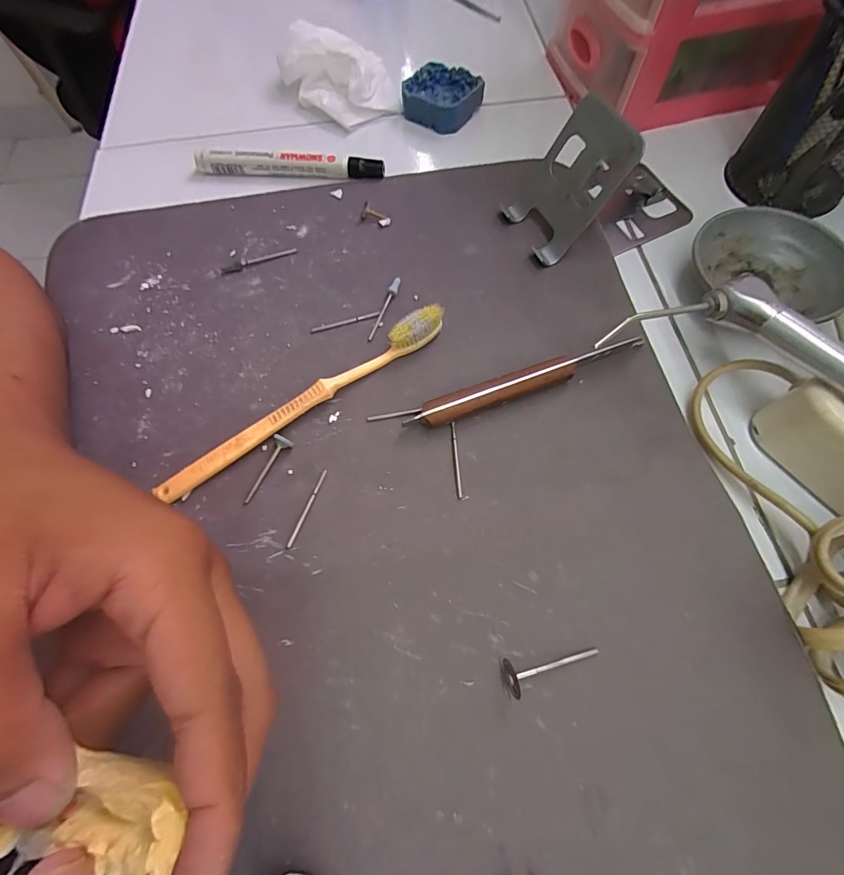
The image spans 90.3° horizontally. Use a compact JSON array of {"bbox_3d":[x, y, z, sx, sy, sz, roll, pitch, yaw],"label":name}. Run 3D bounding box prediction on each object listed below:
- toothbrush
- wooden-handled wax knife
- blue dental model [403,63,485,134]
[{"bbox_3d":[-0.063,-0.022,0.237,0.180,0.018,0.013,-34,70,-11],"label":"toothbrush"},{"bbox_3d":[0.052,-0.029,0.237,0.157,0.016,0.017,-16,68,-4],"label":"wooden-handled wax knife"},{"bbox_3d":[0.018,-0.280,0.346,0.054,0.022,0.056,36,73,15],"label":"blue dental model"}]

